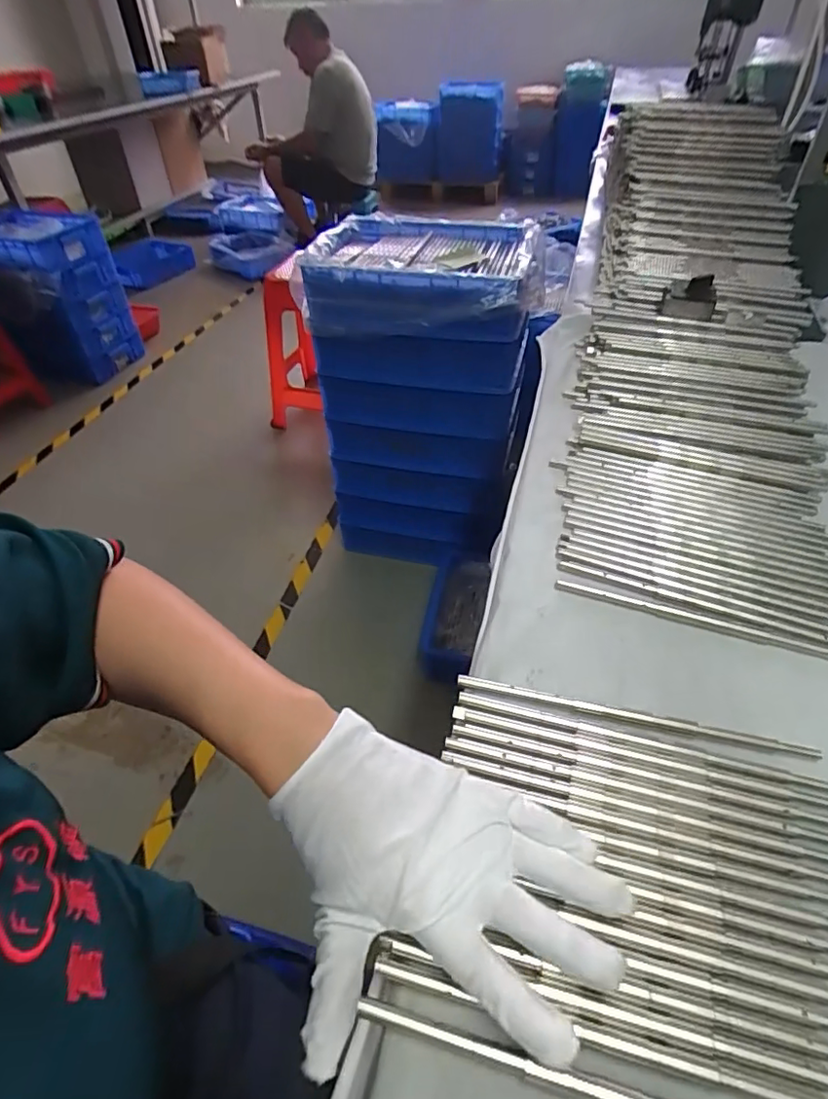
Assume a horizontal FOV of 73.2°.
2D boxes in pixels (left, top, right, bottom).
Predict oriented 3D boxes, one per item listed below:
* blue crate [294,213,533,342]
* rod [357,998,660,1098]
[{"bbox_3d":[0.021,-0.531,1.093,0.418,0.119,0.330,10,46,13],"label":"blue crate"},{"bbox_3d":[0.079,0.217,0.221,0.207,0.008,0.009,10,46,13],"label":"rod"}]

